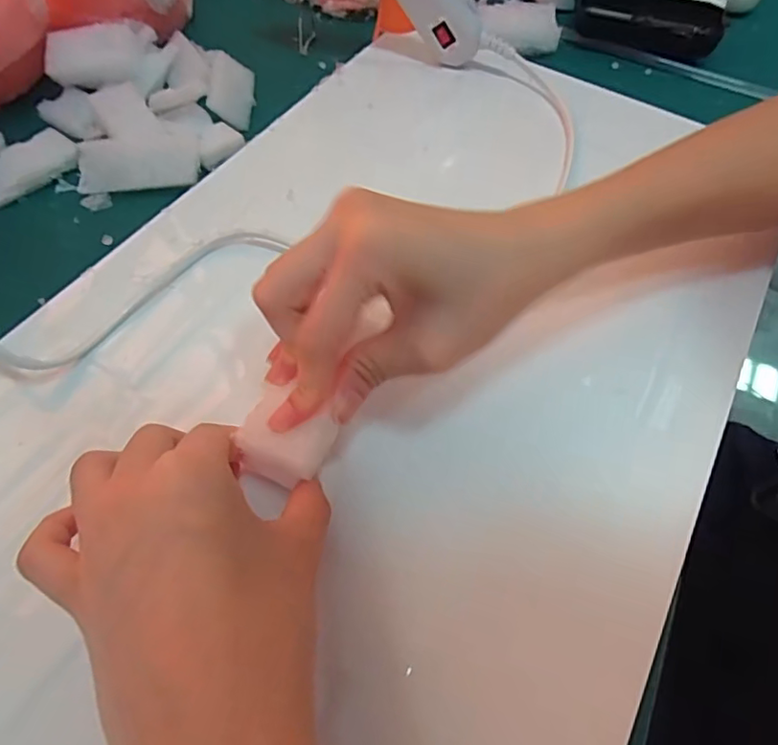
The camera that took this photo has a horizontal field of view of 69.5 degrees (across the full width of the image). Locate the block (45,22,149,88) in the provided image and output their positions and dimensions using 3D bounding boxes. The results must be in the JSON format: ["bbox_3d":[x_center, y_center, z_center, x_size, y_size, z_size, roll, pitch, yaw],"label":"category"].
[{"bbox_3d":[-0.184,-0.200,0.354,0.058,0.018,0.032,-5,103,-5],"label":"block"}]

